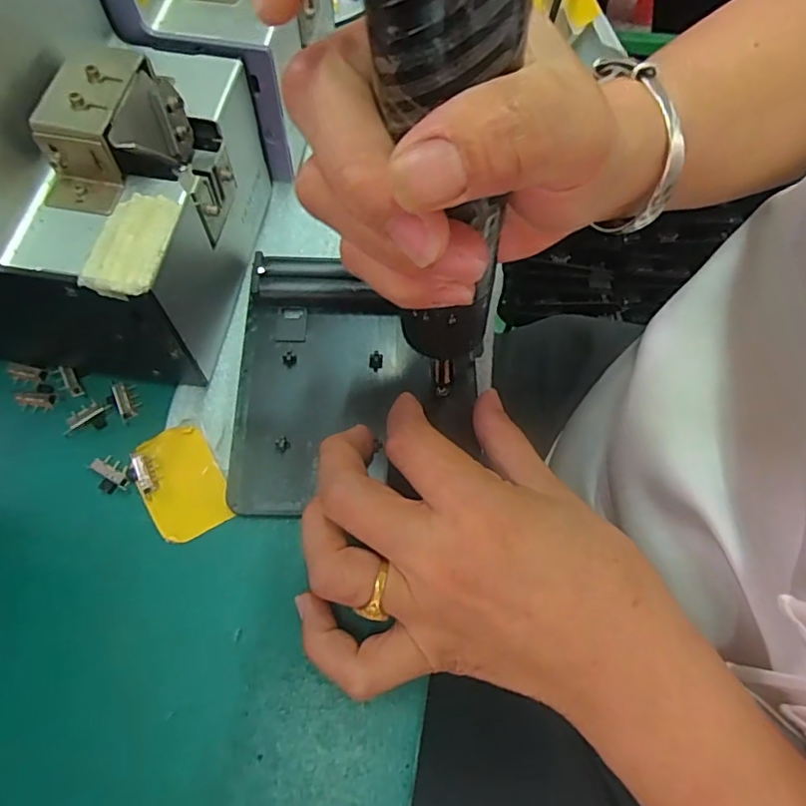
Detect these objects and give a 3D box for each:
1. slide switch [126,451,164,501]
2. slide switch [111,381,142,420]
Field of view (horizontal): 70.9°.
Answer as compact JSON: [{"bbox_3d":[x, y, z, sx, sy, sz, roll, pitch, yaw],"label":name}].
[{"bbox_3d":[-0.113,0.030,0.246,0.013,0.004,0.022,-28,70,-15],"label":"slide switch"},{"bbox_3d":[-0.128,-0.003,0.261,0.010,0.006,0.020,-23,68,-13],"label":"slide switch"}]

